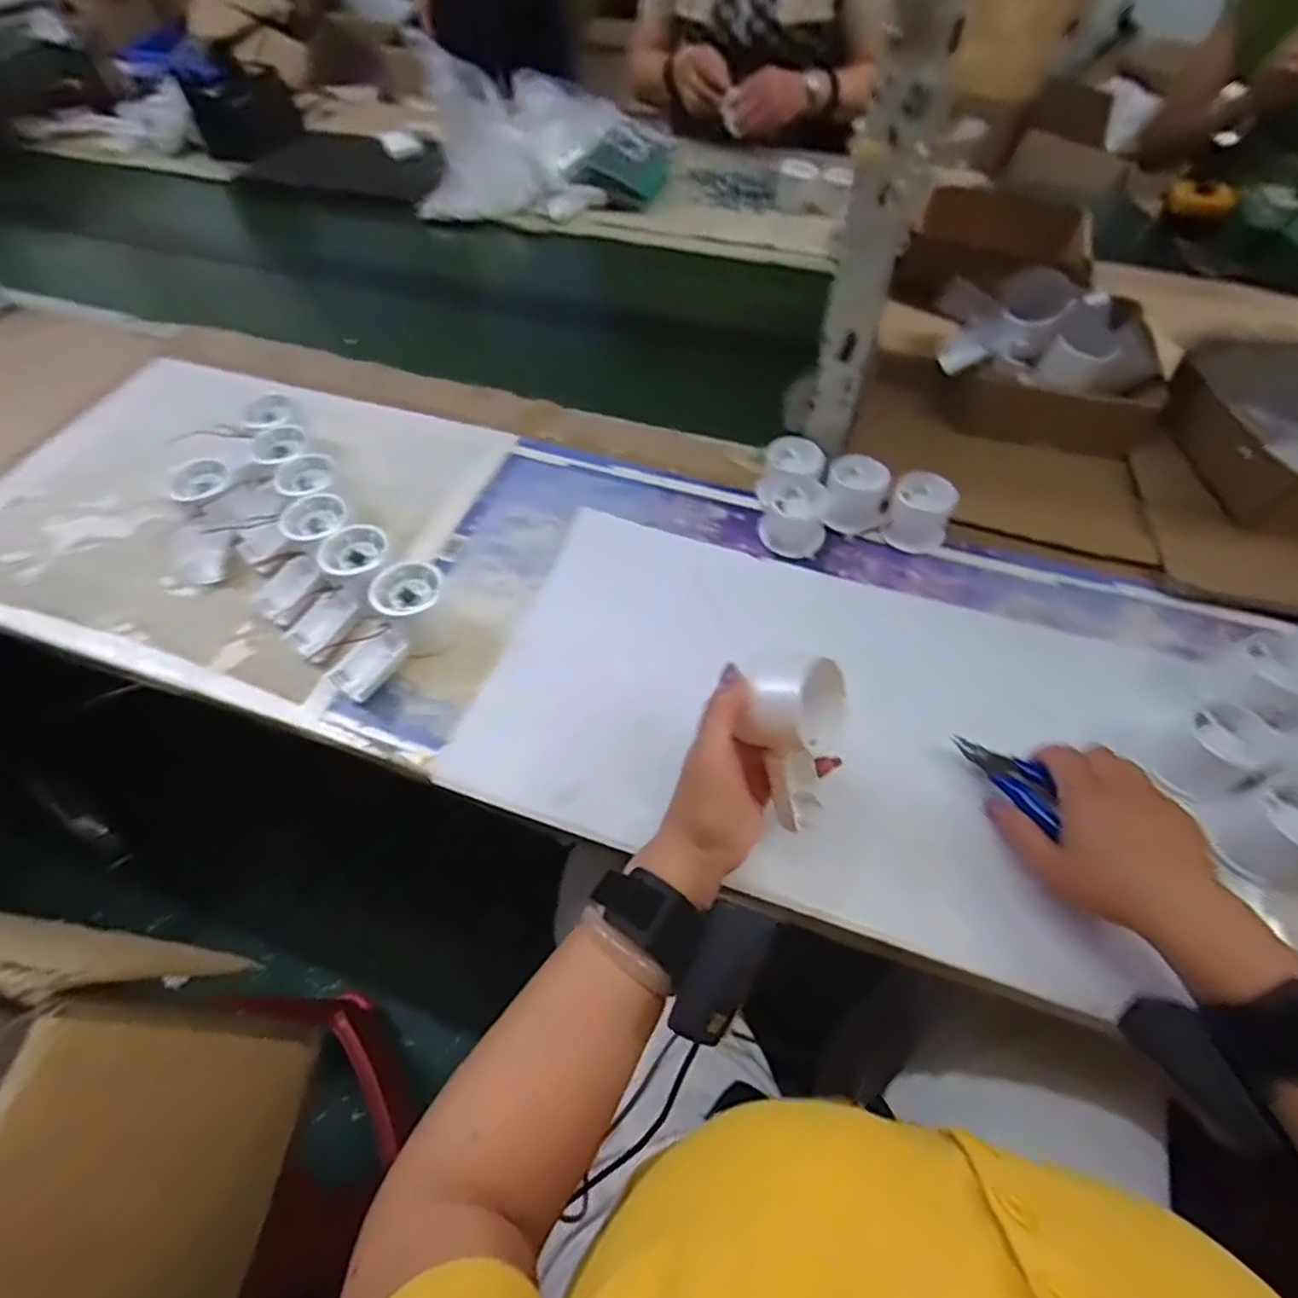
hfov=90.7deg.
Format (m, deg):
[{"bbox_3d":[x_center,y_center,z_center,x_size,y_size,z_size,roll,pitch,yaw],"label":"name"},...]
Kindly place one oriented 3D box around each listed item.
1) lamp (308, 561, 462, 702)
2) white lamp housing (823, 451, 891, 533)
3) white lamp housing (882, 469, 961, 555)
[{"bbox_3d":[-0.212,-0.018,0.522,0.068,0.056,0.116,38,64,22],"label":"lamp"},{"bbox_3d":[0.194,-0.141,0.603,0.058,0.050,0.067,16,57,10],"label":"white lamp housing"},{"bbox_3d":[0.250,-0.124,0.591,0.056,0.047,0.052,24,59,15],"label":"white lamp housing"}]

